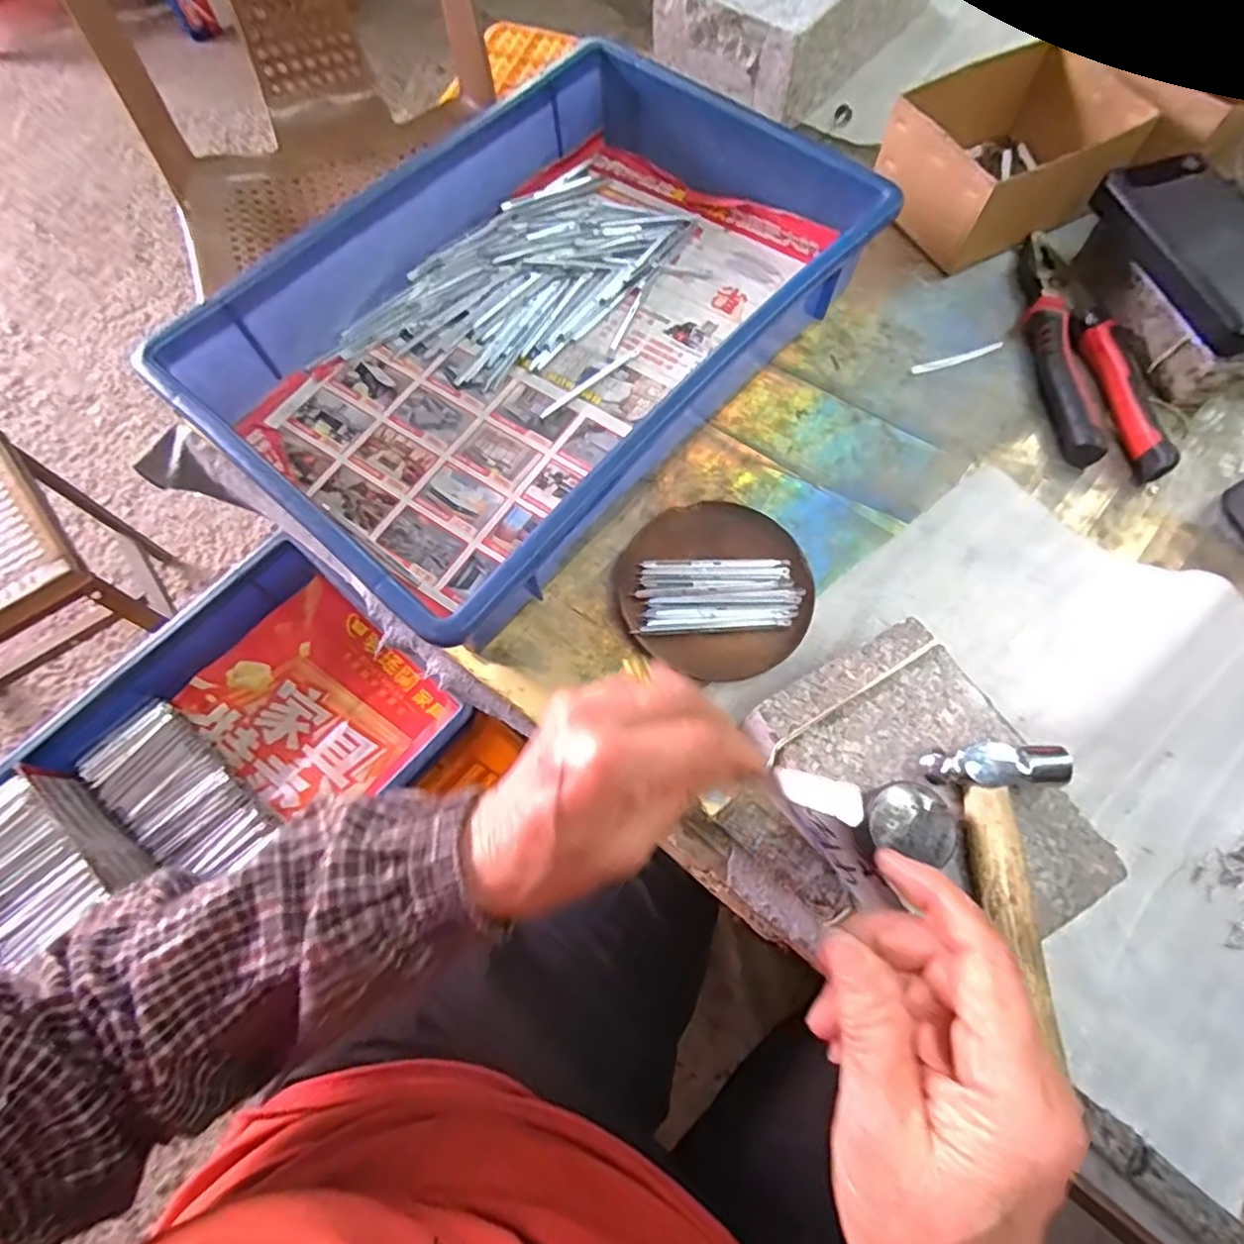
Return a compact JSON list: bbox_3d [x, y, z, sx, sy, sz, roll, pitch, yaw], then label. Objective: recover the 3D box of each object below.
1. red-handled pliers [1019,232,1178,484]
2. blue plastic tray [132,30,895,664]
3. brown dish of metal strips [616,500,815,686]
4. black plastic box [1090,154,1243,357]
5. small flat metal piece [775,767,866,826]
[{"bbox_3d":[0.328,-0.193,0.455,0.068,0.021,0.211,-2,70,0],"label":"red-handled pliers"},{"bbox_3d":[-0.054,-0.208,0.440,0.275,0.075,0.418,39,75,14],"label":"blue plastic tray"},{"bbox_3d":[0.058,-0.019,0.399,0.113,0.016,0.112,0,70,1],"label":"brown dish of metal strips"},{"bbox_3d":[0.394,-0.250,0.430,0.077,0.025,0.153,-16,70,-5],"label":"black plastic box"},{"bbox_3d":[0.072,0.062,0.236,0.005,0.042,0.013,46,73,-24],"label":"small flat metal piece"}]

